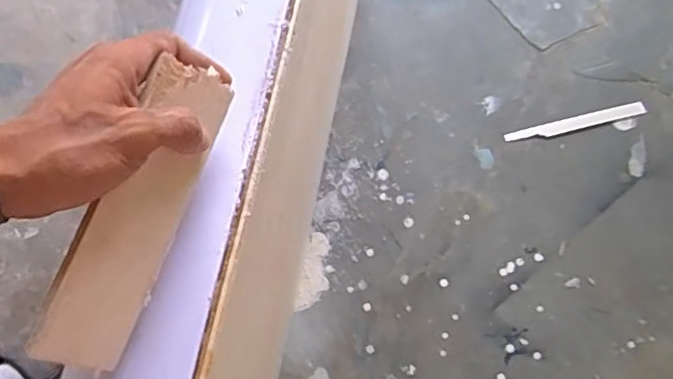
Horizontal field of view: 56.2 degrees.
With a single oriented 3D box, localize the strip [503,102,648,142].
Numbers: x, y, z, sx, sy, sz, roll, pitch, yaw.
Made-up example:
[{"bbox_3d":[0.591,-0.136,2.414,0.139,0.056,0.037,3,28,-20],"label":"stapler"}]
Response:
[{"bbox_3d":[0.412,-0.113,1.089,0.247,0.007,0.023,-14,71,-3],"label":"strip"}]

